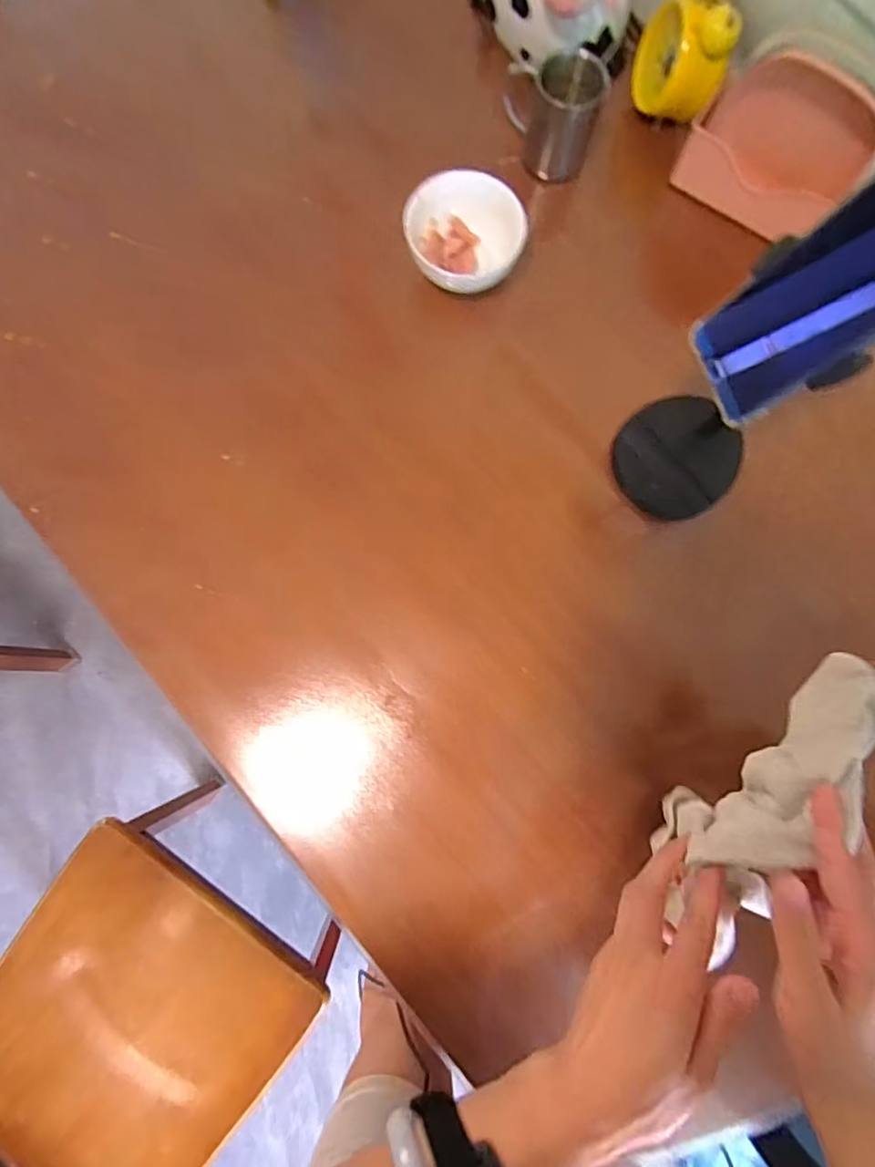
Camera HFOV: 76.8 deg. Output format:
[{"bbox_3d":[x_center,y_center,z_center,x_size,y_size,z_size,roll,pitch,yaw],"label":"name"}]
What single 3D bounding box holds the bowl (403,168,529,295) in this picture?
[{"bbox_3d":[0.026,-0.336,0.544,0.112,0.055,0.107,0,81,-1],"label":"bowl"}]

